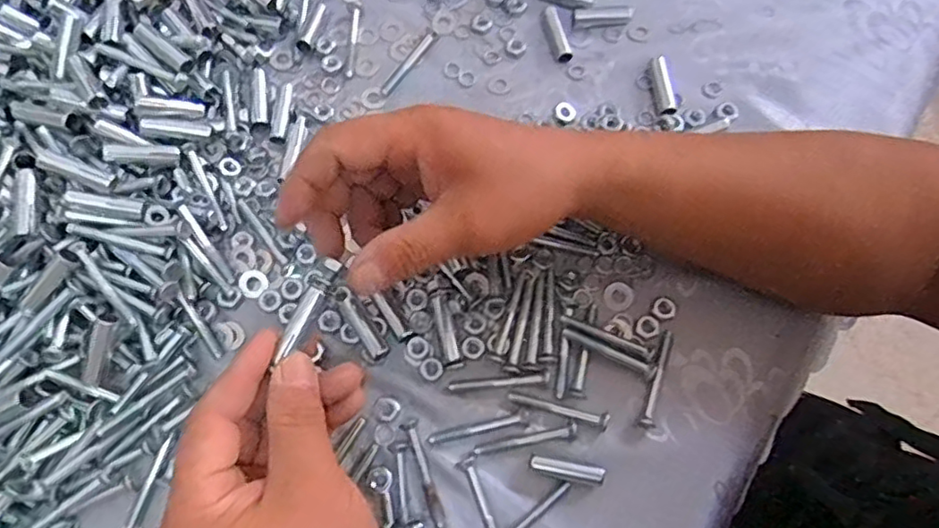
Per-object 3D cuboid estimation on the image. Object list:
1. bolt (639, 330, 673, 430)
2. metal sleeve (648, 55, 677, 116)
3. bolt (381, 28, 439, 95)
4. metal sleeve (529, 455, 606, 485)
[{"bbox_3d":[0.105,0.064,0.350,0.007,0.009,0.055,16,72,5],"label":"bolt"},{"bbox_3d":[0.127,-0.115,0.410,0.013,0.009,0.043,-5,72,-2],"label":"metal sleeve"},{"bbox_3d":[-0.039,-0.137,0.420,0.009,0.009,0.057,34,75,10],"label":"bolt"},{"bbox_3d":[0.052,0.109,0.335,0.039,0.007,0.009,12,72,3],"label":"metal sleeve"}]

